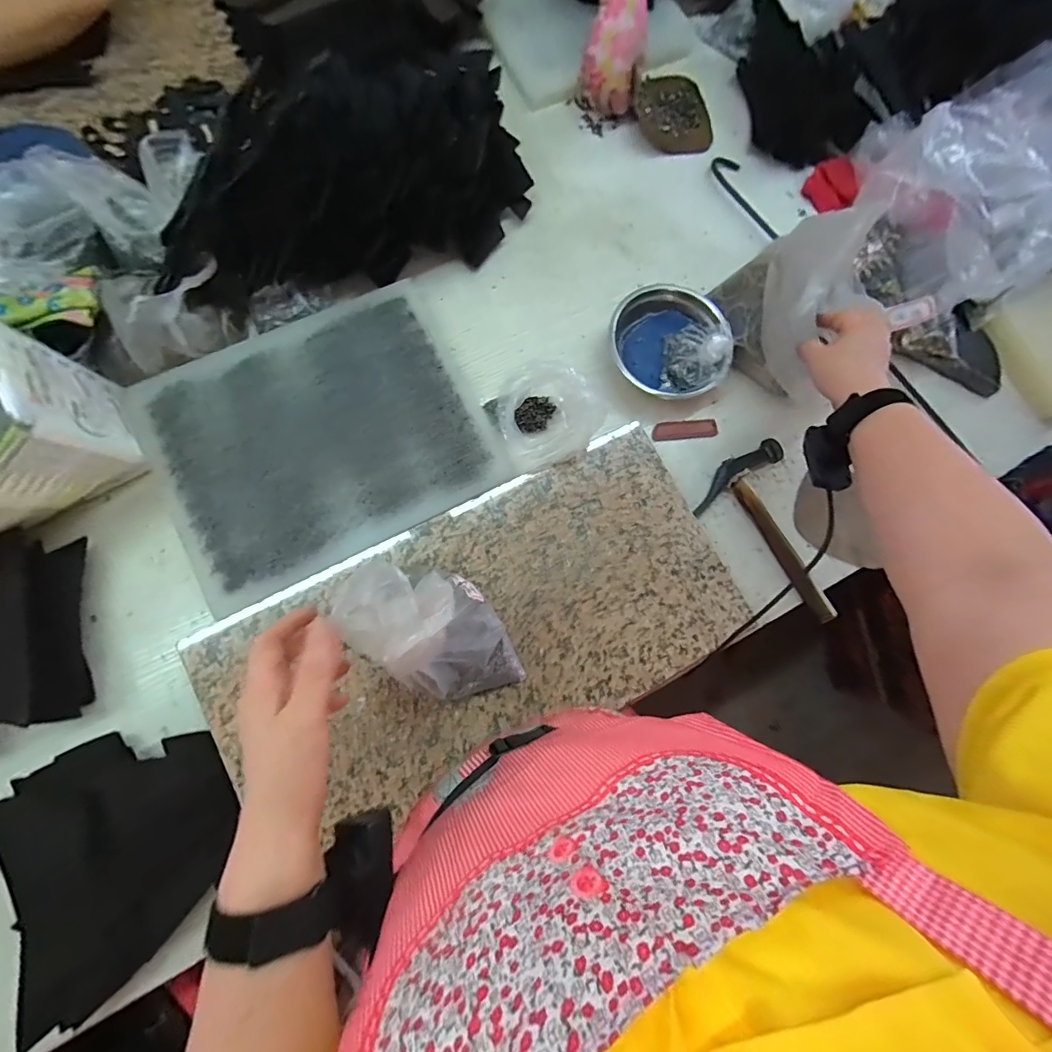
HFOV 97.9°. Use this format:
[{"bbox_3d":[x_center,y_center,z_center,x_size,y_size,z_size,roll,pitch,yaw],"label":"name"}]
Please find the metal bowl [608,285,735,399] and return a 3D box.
[{"bbox_3d":[0.190,-0.241,0.610,0.162,0.054,0.140,8,78,-4],"label":"metal bowl"}]

